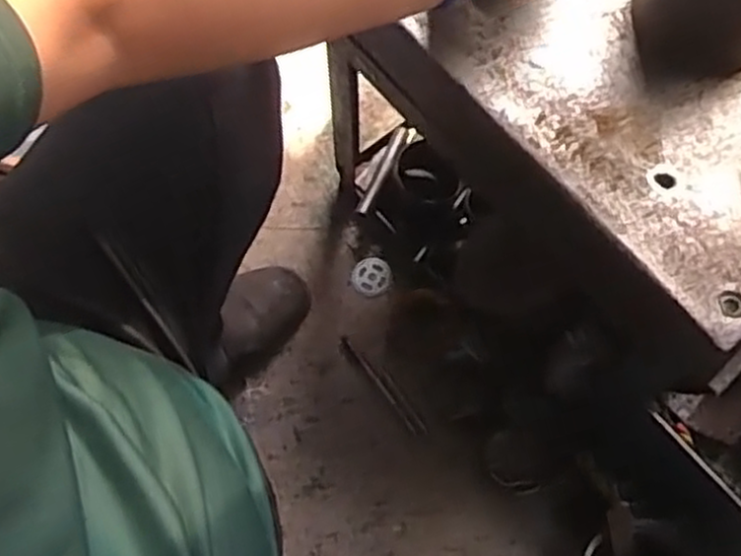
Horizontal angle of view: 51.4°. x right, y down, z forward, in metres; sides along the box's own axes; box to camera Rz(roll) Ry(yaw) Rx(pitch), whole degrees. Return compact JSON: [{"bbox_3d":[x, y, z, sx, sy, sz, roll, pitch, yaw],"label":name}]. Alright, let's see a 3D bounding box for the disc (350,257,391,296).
[{"bbox_3d":[0.001,-0.002,1.028,0.053,0.007,0.053,0,70,0],"label":"disc"}]

